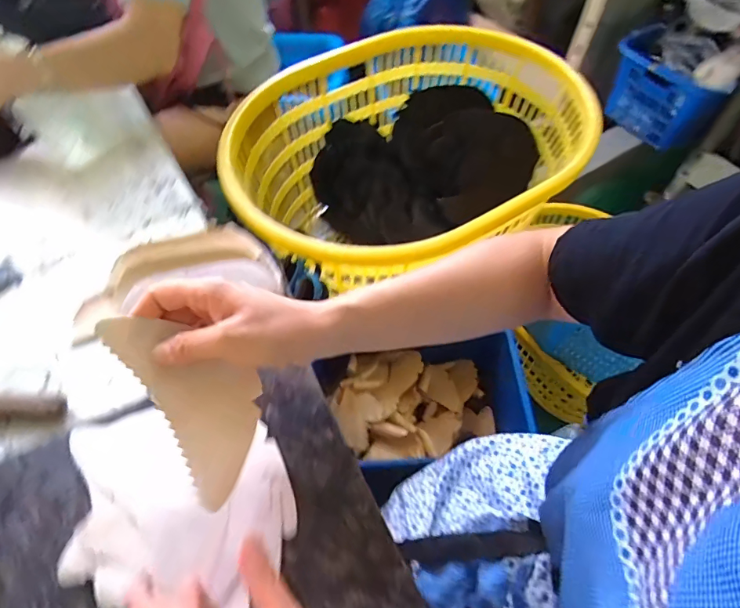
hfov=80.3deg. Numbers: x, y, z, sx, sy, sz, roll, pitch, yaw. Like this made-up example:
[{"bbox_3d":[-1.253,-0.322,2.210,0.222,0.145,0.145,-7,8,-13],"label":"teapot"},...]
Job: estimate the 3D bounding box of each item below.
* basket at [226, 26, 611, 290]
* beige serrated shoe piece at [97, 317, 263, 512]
[{"bbox_3d":[0.070,-0.217,0.807,0.604,0.300,0.470,-31,63,-17],"label":"basket"},{"bbox_3d":[-0.125,0.062,0.312,0.073,0.014,0.142,-38,91,-22],"label":"beige serrated shoe piece"}]

